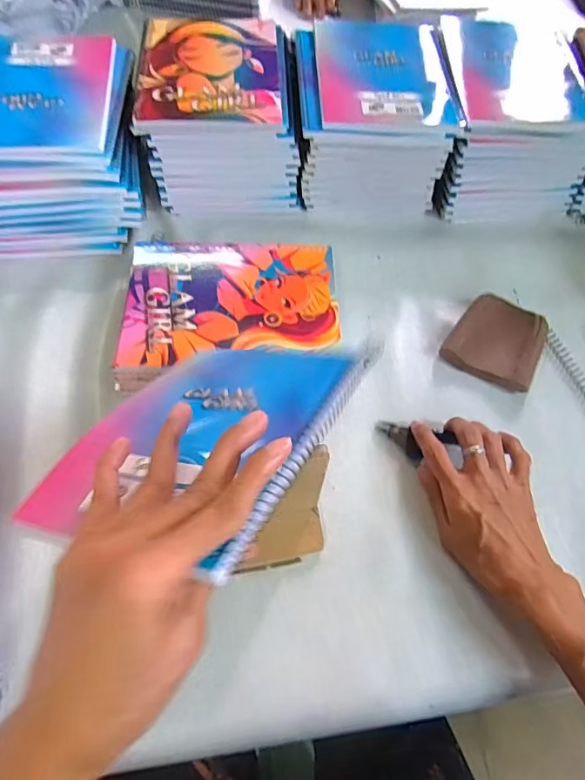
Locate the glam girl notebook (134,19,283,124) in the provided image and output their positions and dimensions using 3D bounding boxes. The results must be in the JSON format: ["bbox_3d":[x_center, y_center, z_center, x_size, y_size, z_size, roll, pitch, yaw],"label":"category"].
[{"bbox_3d":[-0.089,-0.349,0.535,0.145,0.008,0.186,-2,61,-4],"label":"glam girl notebook"}]

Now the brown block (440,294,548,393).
[{"bbox_3d":[0.207,-0.050,0.494,0.086,0.032,0.087,32,64,14],"label":"brown block"}]

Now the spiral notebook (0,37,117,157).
[{"bbox_3d":[-0.263,-0.305,0.506,0.148,0.007,0.195,-5,61,-5],"label":"spiral notebook"}]

